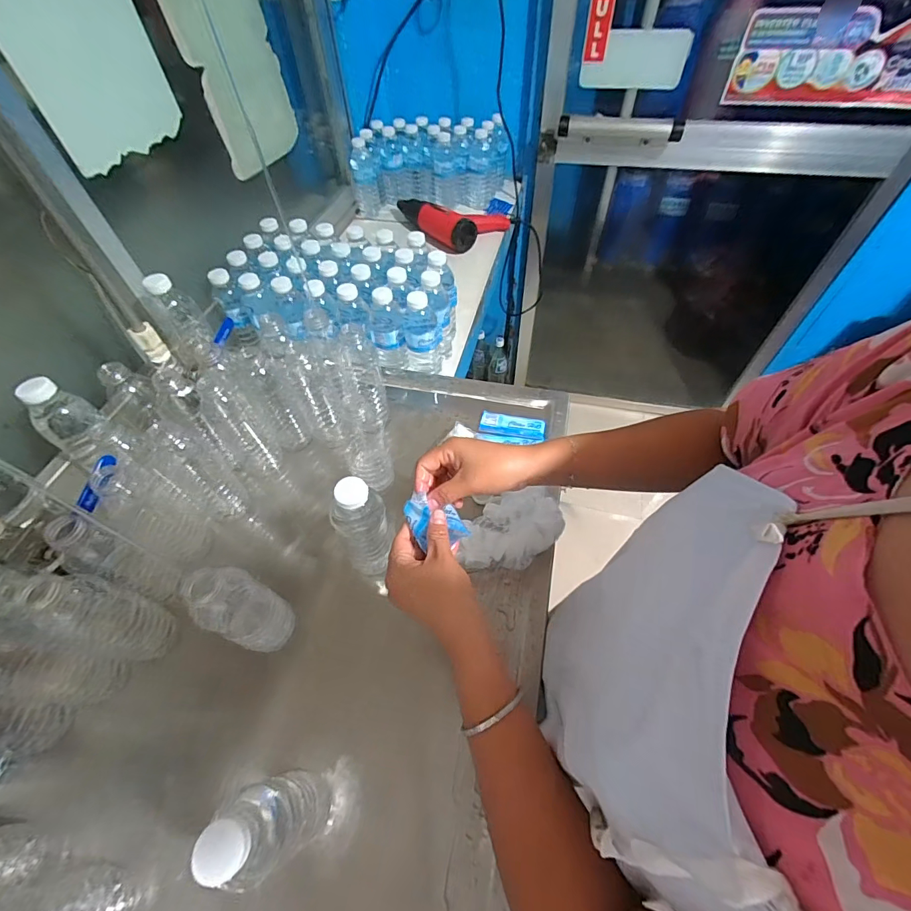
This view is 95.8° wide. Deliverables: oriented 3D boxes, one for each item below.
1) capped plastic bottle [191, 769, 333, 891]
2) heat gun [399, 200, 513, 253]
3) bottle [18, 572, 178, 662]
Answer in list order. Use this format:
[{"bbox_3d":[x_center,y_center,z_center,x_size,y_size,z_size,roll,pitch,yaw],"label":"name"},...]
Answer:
[{"bbox_3d":[-0.145,0.288,0.329,0.057,0.184,0.049,-7,55,-3],"label":"capped plastic bottle"},{"bbox_3d":[-0.008,-0.606,1.028,0.189,0.070,0.237,-38,61,-22],"label":"heat gun"},{"bbox_3d":[-0.365,0.162,0.422,0.055,0.170,0.058,10,56,10],"label":"bottle"}]

